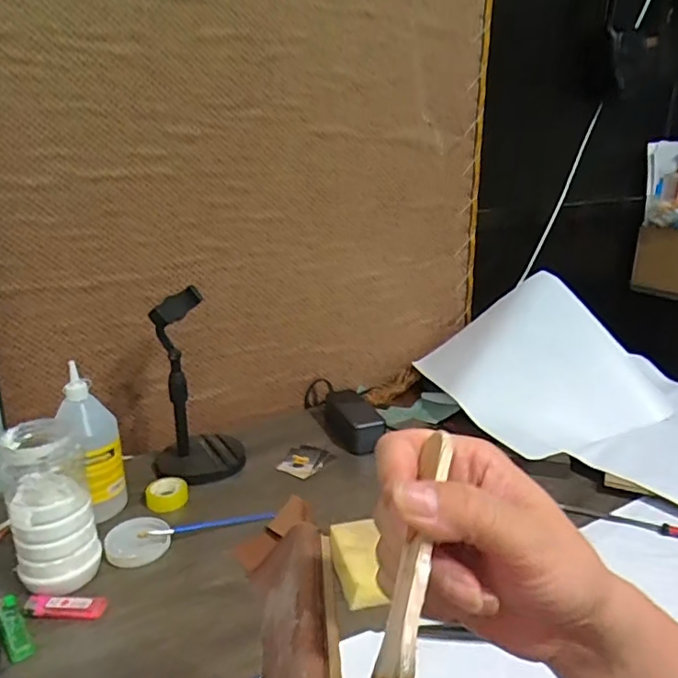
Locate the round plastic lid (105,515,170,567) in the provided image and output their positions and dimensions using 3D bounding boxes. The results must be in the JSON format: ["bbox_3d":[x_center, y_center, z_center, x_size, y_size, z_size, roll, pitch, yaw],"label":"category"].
[{"bbox_3d":[-0.232,0.230,0.654,0.066,0.022,0.070,0,18,0],"label":"round plastic lid"}]

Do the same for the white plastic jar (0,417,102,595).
[{"bbox_3d":[-0.292,0.174,0.583,0.074,0.170,0.069,-9,20,-25],"label":"white plastic jar"}]

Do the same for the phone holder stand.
[{"bbox_3d":[-0.202,0.060,0.794,0.125,0.256,0.126,-6,19,-15],"label":"phone holder stand"}]

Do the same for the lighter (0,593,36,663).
[{"bbox_3d":[-0.309,0.272,0.540,0.020,0.011,0.086,-15,23,-37],"label":"lighter"}]

